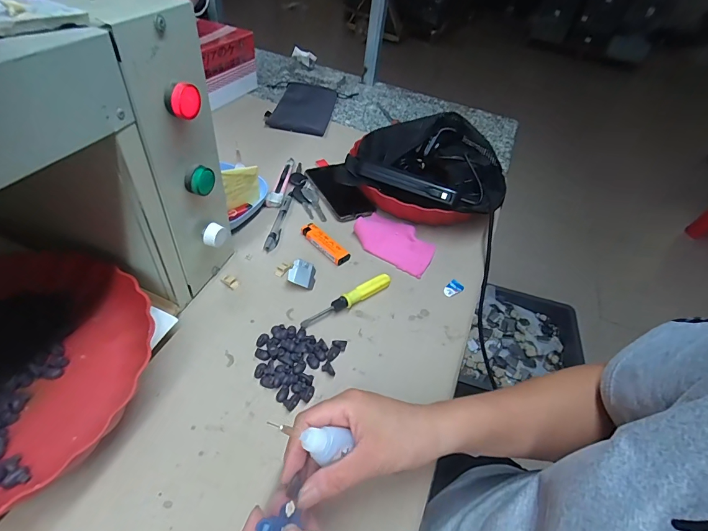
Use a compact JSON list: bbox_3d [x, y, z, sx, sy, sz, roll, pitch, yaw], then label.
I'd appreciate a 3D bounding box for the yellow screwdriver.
[{"bbox_3d":[-0.006,0.042,0.449,0.127,0.014,0.015,-26,55,-29],"label":"yellow screwdriver"}]

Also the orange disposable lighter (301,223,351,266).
[{"bbox_3d":[-0.040,-0.031,0.514,0.023,0.011,0.080,-33,58,-32],"label":"orange disposable lighter"}]

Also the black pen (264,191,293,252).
[{"bbox_3d":[-0.105,-0.069,0.542,0.014,0.011,0.131,8,46,0],"label":"black pen"}]

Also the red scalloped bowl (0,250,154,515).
[{"bbox_3d":[-0.306,0.096,0.317,0.211,0.068,0.231,4,46,-4],"label":"red scalloped bowl"}]

